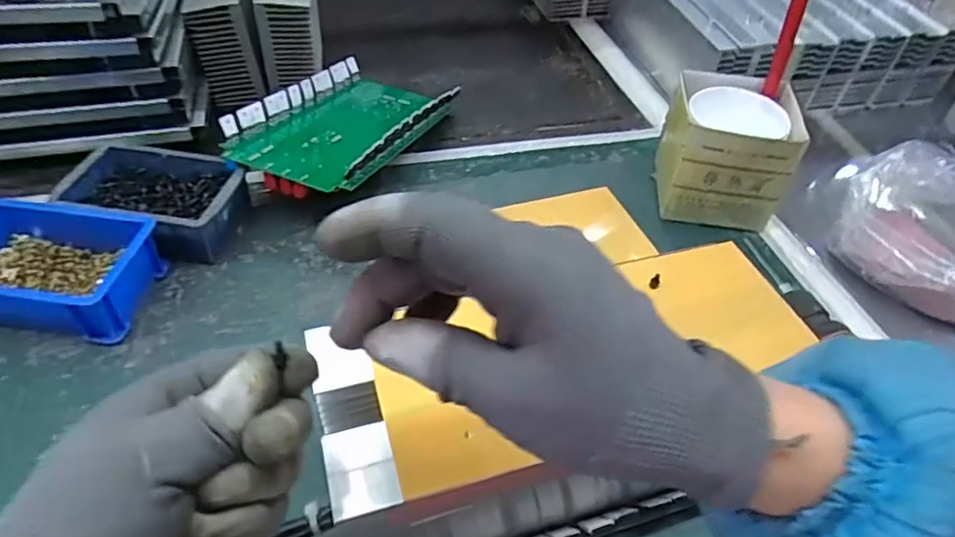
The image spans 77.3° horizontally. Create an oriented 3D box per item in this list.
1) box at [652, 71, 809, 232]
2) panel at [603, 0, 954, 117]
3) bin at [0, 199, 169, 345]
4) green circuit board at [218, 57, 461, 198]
[{"bbox_3d":[0.246,-0.115,0.604,0.114,0.111,0.118,13,48,8],"label":"box"},{"bbox_3d":[0.406,-0.338,0.825,0.349,0.108,0.303,-6,48,-10],"label":"panel"},{"bbox_3d":[-0.343,-0.001,0.485,0.147,0.054,0.103,8,47,3],"label":"bin"},{"bbox_3d":[-0.138,-0.154,0.635,0.151,0.051,0.261,20,37,13],"label":"green circuit board"}]

